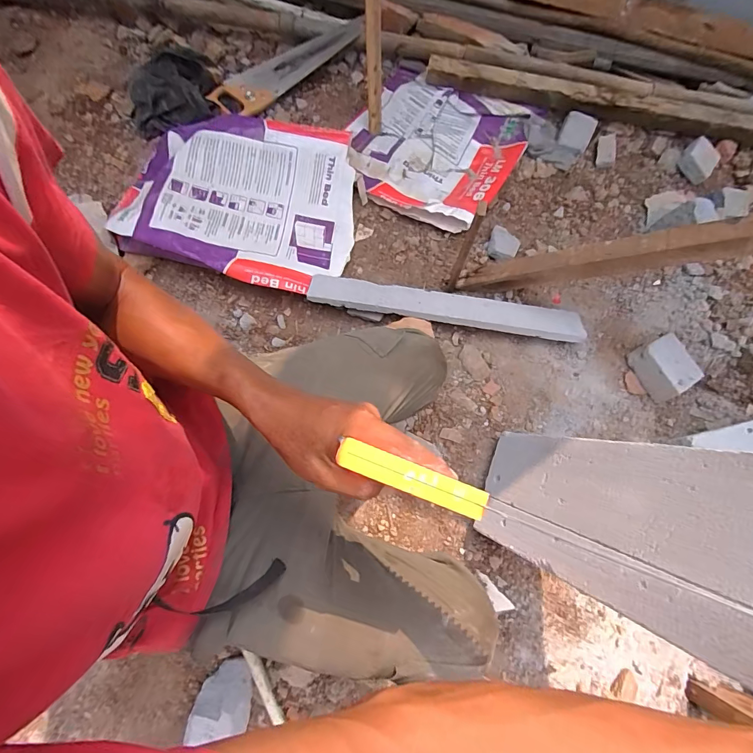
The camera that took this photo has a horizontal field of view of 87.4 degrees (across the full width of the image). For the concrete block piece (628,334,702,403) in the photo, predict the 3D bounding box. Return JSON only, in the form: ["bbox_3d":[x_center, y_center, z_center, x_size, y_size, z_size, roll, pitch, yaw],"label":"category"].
[{"bbox_3d":[0.601,-0.018,0.824,0.086,0.073,0.116,-28,78,-7],"label":"concrete block piece"}]

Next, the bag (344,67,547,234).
[{"bbox_3d":[0.139,-0.582,0.985,0.401,0.048,0.411,28,77,6],"label":"bag"}]

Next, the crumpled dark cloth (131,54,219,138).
[{"bbox_3d":[-0.508,-0.688,0.977,0.207,0.085,0.191,-16,75,-5],"label":"crumpled dark cloth"}]

